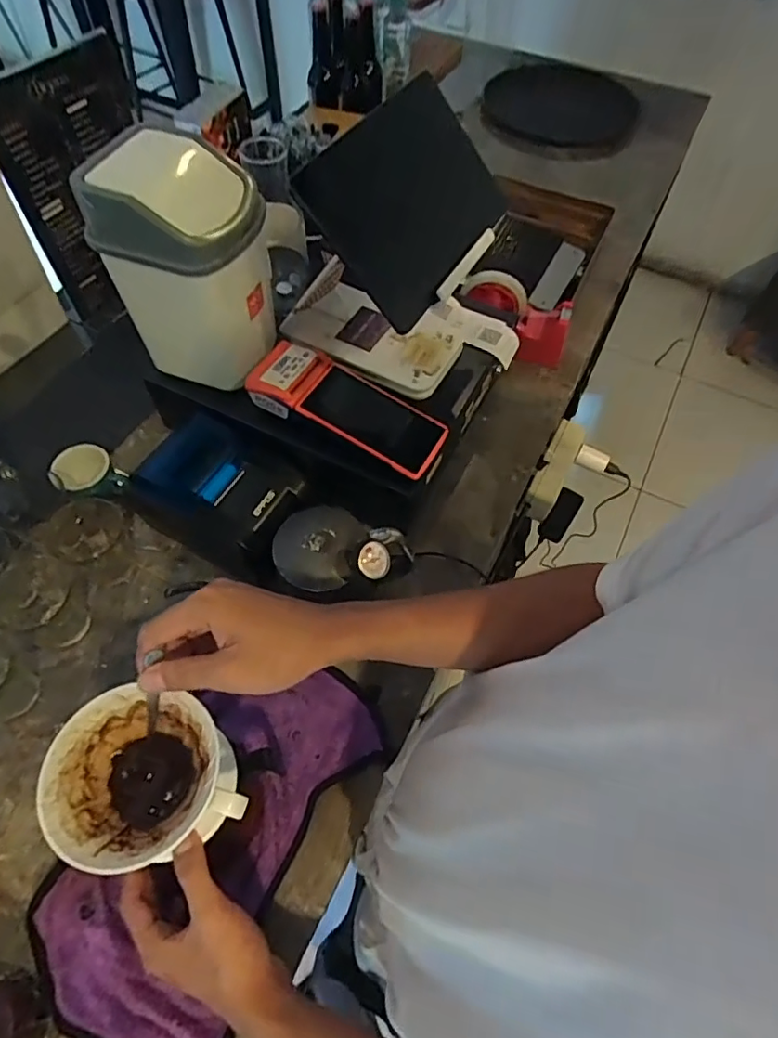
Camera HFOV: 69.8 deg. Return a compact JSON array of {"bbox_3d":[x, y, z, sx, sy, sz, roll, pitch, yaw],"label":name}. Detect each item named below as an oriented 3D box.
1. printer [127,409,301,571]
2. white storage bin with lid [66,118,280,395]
[{"bbox_3d":[-0.186,-0.030,0.643,0.176,0.100,0.131,24,60,12],"label":"printer"},{"bbox_3d":[-0.200,-0.260,0.597,0.143,0.222,0.125,15,59,7],"label":"white storage bin with lid"}]

